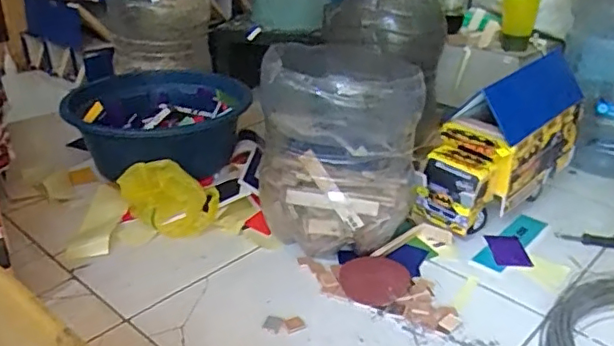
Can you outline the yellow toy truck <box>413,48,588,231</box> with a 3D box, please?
[{"bbox_3d":[0.333,-0.043,0.979,0.307,0.254,0.115,-22,35,-37],"label":"yellow toy truck"}]

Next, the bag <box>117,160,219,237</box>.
[{"bbox_3d":[-0.229,0.043,0.944,0.160,0.092,0.082,-1,27,-3],"label":"bag"}]

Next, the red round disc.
[{"bbox_3d":[0.096,0.152,0.813,0.095,0.007,0.096,-4,36,3],"label":"red round disc"}]

